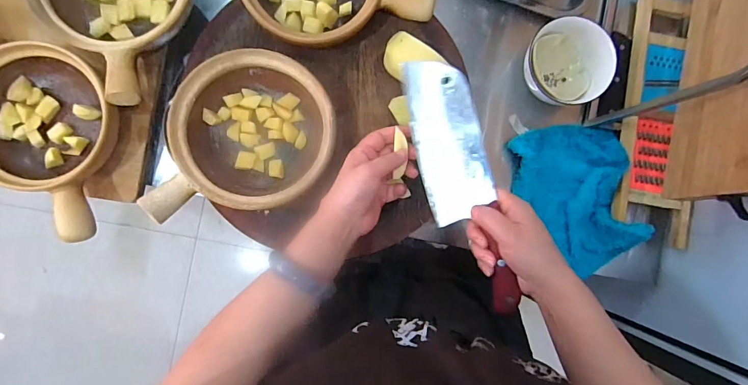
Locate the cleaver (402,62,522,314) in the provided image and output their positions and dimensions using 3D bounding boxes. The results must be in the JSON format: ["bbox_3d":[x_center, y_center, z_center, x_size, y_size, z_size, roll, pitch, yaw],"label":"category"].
[{"bbox_3d":[0.094,-0.007,0.421,0.068,0.027,0.273,-18,89,-4],"label":"cleaver"}]

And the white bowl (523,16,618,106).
[{"bbox_3d":[0.249,-0.170,0.527,0.106,0.059,0.105,0,89,-4],"label":"white bowl"}]

